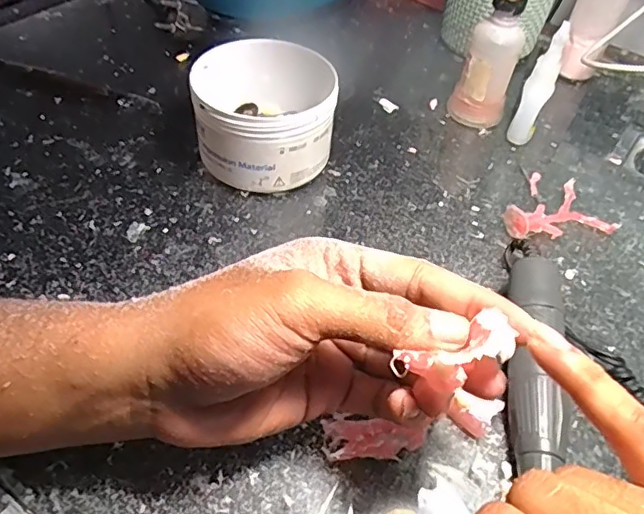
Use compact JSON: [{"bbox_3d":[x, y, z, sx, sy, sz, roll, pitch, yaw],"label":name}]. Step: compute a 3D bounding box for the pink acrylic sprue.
[{"bbox_3d":[0.158,-0.027,0.364,0.063,0.017,0.074,30,53,19],"label":"pink acrylic sprue"}]

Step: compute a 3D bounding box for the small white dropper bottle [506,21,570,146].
[{"bbox_3d":[0.155,-0.120,0.398,0.018,0.084,0.022,25,52,16],"label":"small white dropper bottle"}]

